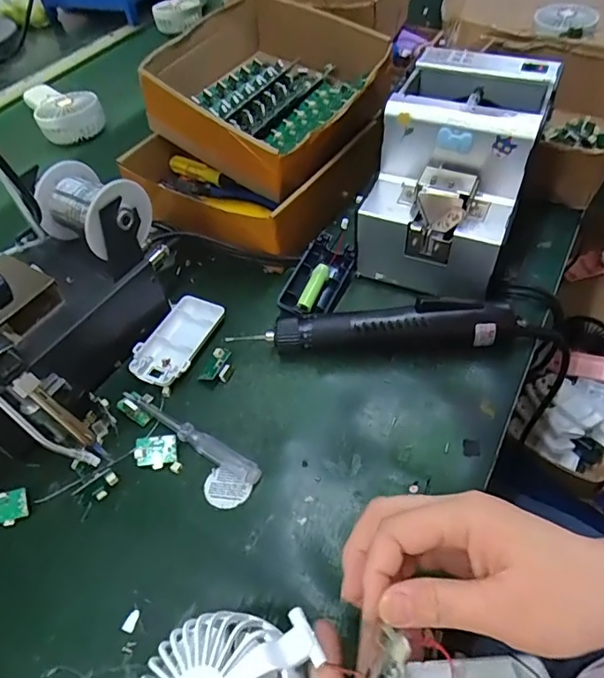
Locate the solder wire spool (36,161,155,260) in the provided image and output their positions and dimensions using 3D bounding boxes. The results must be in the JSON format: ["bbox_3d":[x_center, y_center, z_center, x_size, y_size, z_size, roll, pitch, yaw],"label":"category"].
[{"bbox_3d":[-0.167,-0.100,0.412,0.074,0.066,0.062,23,56,23],"label":"solder wire spool"}]

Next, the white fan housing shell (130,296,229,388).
[{"bbox_3d":[-0.110,0.001,0.449,0.050,0.013,0.093,15,53,16],"label":"white fan housing shell"}]

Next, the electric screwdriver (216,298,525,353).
[{"bbox_3d":[0.063,-0.008,0.428,0.229,0.044,0.029,-2,50,3],"label":"electric screwdriver"}]

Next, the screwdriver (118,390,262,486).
[{"bbox_3d":[-0.088,0.073,0.391,0.133,0.011,0.014,24,56,22],"label":"screwdriver"}]

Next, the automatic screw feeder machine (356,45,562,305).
[{"bbox_3d":[0.133,-0.144,0.459,0.124,0.145,0.178,17,54,19],"label":"automatic screw feeder machine"}]

